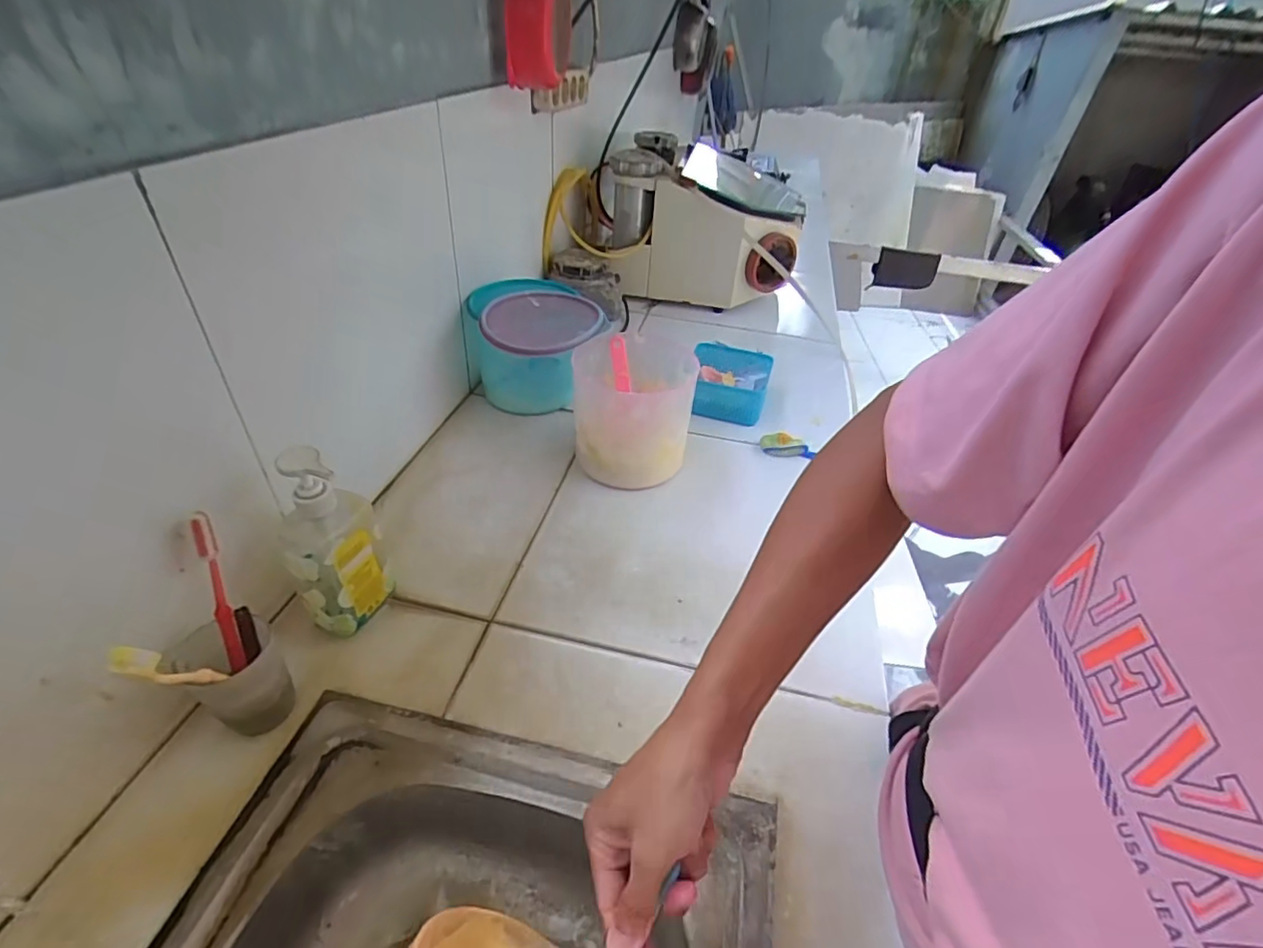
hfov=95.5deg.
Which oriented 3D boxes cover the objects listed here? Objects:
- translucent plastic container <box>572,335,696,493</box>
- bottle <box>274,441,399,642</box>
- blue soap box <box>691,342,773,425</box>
[{"bbox_3d":[0.002,-0.084,0.776,0.156,0.149,0.166,2,40,-3],"label":"translucent plastic container"},{"bbox_3d":[-0.277,0.061,0.534,0.082,0.197,0.077,-19,45,-25],"label":"bottle"},{"bbox_3d":[0.155,-0.145,0.940,0.132,0.065,0.136,12,40,9],"label":"blue soap box"}]

